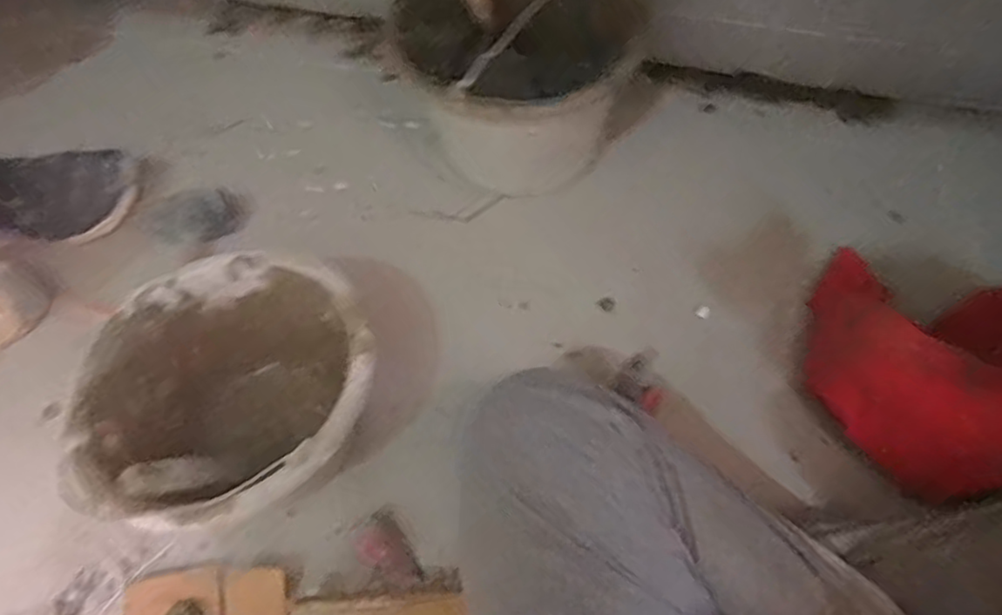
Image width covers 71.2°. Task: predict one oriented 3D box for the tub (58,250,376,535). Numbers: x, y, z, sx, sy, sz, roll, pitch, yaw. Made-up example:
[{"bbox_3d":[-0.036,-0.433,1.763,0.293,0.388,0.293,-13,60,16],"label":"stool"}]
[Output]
[{"bbox_3d":[-0.235,0.092,0.664,0.244,0.164,0.239,-1,60,2],"label":"tub"}]

